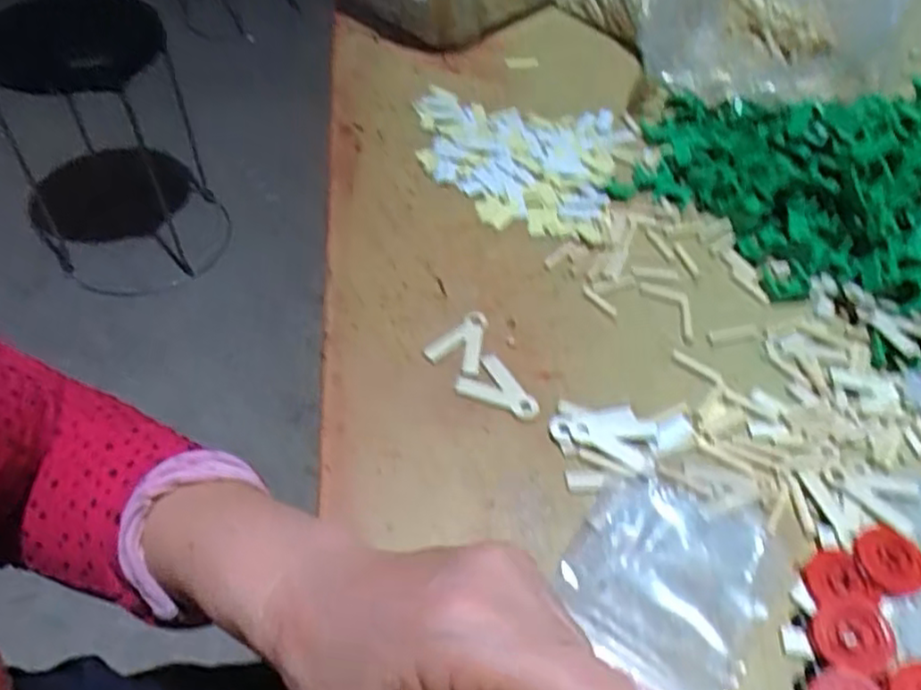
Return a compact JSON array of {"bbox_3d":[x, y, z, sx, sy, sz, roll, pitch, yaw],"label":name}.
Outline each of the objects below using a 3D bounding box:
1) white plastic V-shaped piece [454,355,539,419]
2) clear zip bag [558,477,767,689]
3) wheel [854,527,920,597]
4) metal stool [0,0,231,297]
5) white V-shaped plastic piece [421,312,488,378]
[{"bbox_3d":[0.022,0.025,0.377,0.043,0.004,0.029,36,56,23],"label":"white plastic V-shaped piece"},{"bbox_3d":[0.093,0.105,0.315,0.082,0.007,0.103,28,53,18],"label":"clear zip bag"},{"bbox_3d":[0.194,0.097,0.316,0.028,0.010,0.029,-2,50,-6],"label":"wheel"},{"bbox_3d":[-0.675,-0.401,1.352,0.338,0.525,0.367,-22,55,-19],"label":"metal stool"},{"bbox_3d":[-0.003,-0.002,0.398,0.031,0.004,0.044,9,50,3],"label":"white V-shaped plastic piece"}]

